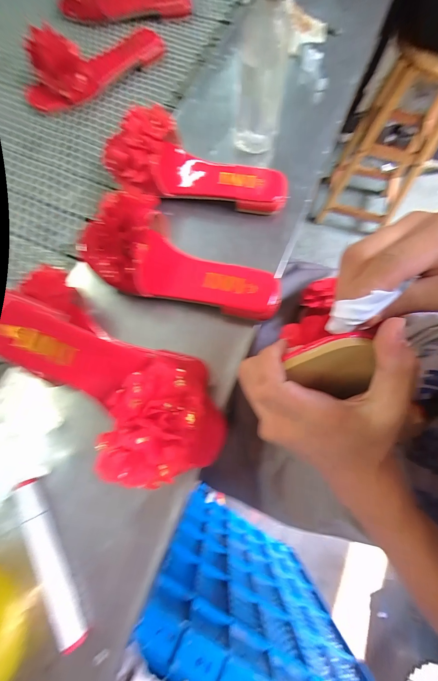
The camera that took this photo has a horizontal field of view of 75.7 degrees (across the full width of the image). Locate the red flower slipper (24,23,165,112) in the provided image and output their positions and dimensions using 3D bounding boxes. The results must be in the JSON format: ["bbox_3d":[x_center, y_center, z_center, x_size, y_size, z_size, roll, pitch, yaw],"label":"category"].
[{"bbox_3d":[-0.216,-0.485,0.471,0.095,0.078,0.245,42,78,14],"label":"red flower slipper"}]

